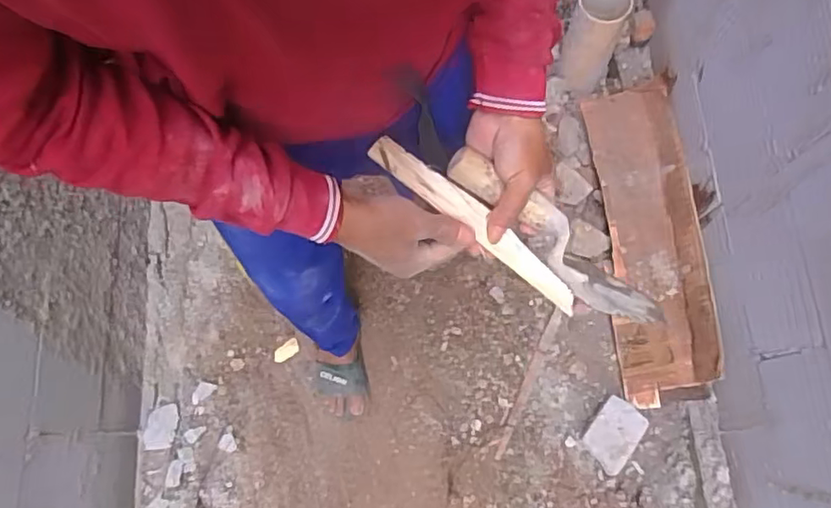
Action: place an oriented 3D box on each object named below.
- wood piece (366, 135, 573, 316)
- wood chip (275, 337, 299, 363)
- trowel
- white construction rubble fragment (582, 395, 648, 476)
[{"bbox_3d":[0.058,-0.030,0.556,0.238,0.014,0.030,39,78,-4],"label":"wood piece"},{"bbox_3d":[-0.296,0.222,1.355,0.065,0.006,0.036,-38,75,-9],"label":"wood chip"},{"bbox_3d":[0.135,-0.008,0.581,0.265,0.042,0.053,38,76,-18],"label":"trowel"},{"bbox_3d":[0.431,0.389,1.280,0.108,0.042,0.151,35,77,12],"label":"white construction rubble fragment"}]

